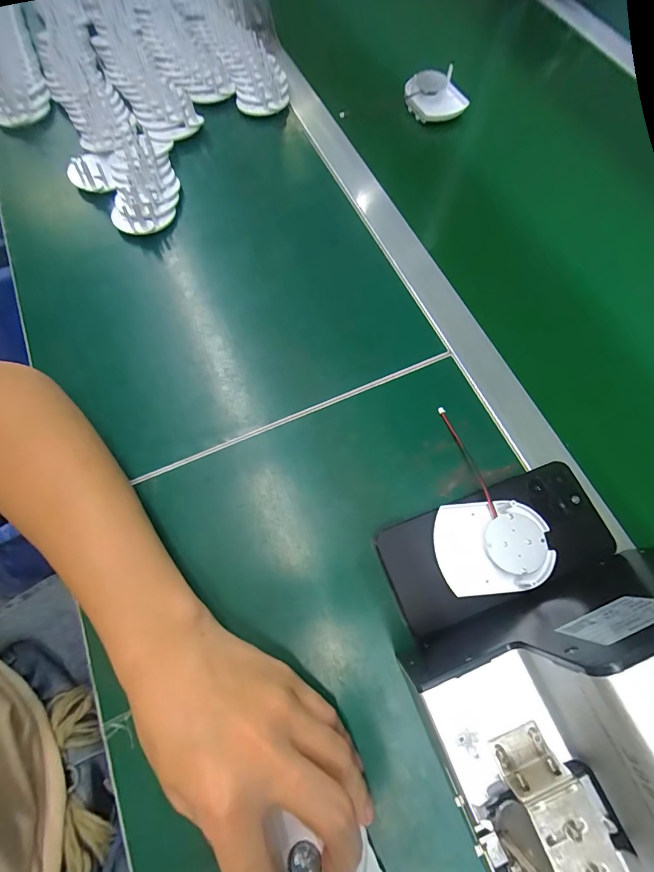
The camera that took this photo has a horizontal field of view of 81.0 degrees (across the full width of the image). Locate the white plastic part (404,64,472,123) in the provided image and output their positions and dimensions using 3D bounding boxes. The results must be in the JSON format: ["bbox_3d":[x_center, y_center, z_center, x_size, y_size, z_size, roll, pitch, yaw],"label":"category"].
[{"bbox_3d":[0.123,-0.391,0.442,0.067,0.027,0.045,-22,71,-9],"label":"white plastic part"}]

